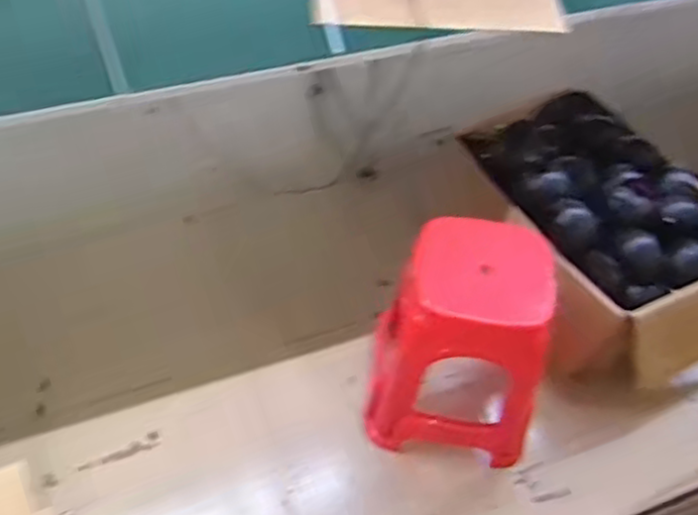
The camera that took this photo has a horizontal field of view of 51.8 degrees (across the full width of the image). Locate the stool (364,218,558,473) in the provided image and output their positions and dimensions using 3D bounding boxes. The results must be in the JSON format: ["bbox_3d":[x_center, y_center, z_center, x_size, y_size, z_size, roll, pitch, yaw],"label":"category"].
[{"bbox_3d":[0.234,0.181,1.539,0.342,0.447,0.317,7,49,0],"label":"stool"}]

